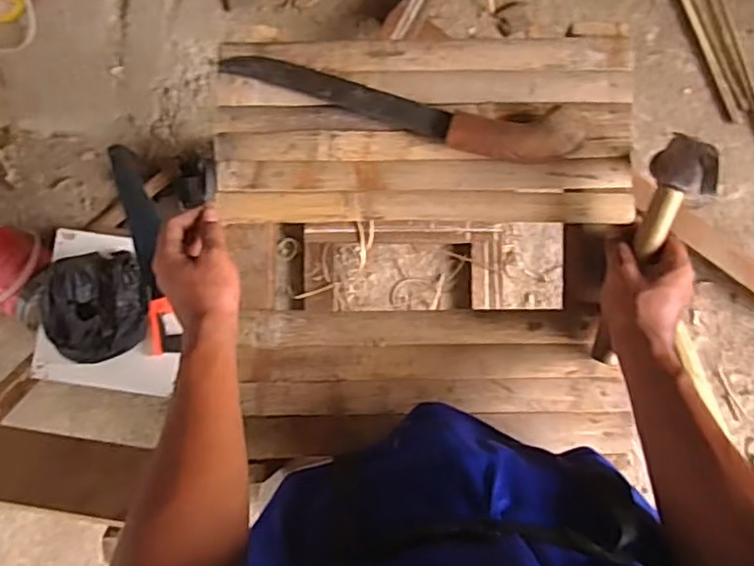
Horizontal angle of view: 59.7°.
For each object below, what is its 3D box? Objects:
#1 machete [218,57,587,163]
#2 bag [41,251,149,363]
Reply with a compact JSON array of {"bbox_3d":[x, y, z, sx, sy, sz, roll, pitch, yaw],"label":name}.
[{"bbox_3d":[0.021,-0.171,0.640,0.369,0.038,0.061,13,85,2],"label":"machete"},{"bbox_3d":[-0.495,0.042,1.150,0.164,0.061,0.182,-14,83,-2],"label":"bag"}]

